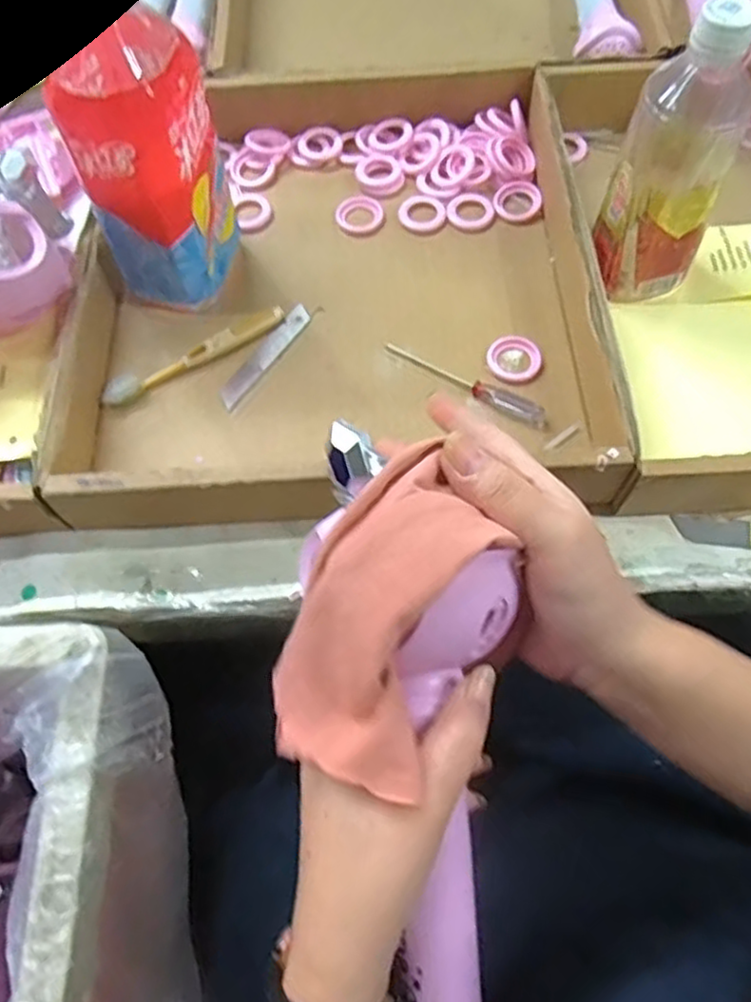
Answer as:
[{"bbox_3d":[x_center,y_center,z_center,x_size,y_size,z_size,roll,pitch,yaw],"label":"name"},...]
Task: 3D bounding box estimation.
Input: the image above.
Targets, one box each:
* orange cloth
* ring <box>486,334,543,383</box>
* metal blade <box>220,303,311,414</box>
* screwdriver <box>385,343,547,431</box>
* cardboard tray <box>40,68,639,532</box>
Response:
[{"bbox_3d":[0.003,0.043,0.274,0.065,0.026,0.124,21,91,11],"label":"orange cloth"},{"bbox_3d":[0.097,-0.100,0.497,0.036,0.008,0.037,-1,65,1],"label":"ring"},{"bbox_3d":[-0.079,-0.104,0.511,0.016,0.004,0.100,32,67,5],"label":"metal blade"},{"bbox_3d":[0.062,-0.084,0.489,0.124,0.014,0.016,34,70,16],"label":"screwdriver"},{"bbox_3d":[-0.022,-0.158,0.506,0.348,0.057,0.388,0,65,1],"label":"cardboard tray"}]

